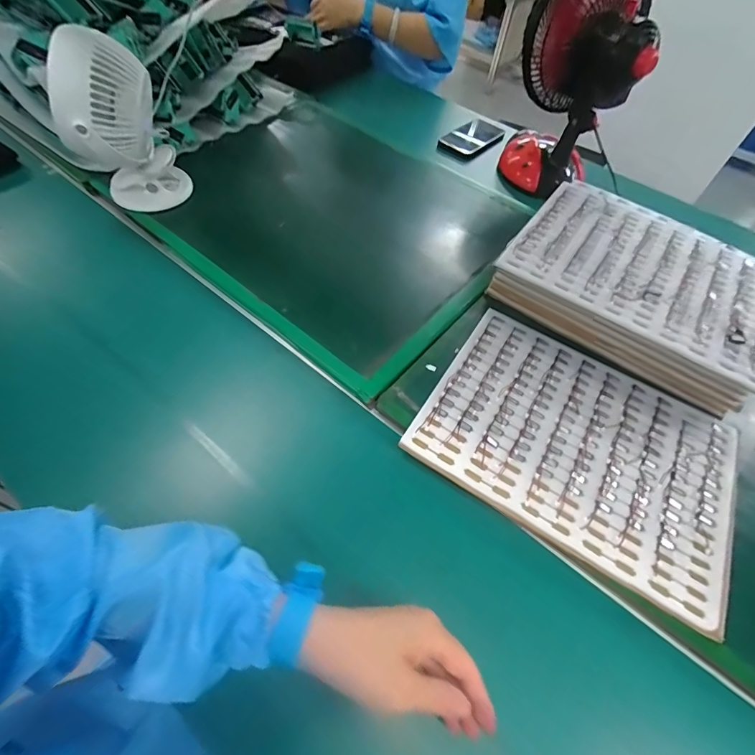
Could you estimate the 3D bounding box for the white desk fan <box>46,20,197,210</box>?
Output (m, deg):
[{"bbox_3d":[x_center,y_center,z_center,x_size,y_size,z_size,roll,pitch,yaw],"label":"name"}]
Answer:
[{"bbox_3d":[-0.330,-0.314,0.530,0.133,0.219,0.113,-22,60,-23],"label":"white desk fan"}]

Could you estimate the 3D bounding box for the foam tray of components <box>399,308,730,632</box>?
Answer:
[{"bbox_3d":[0.223,0.067,0.450,0.321,0.014,0.243,29,60,15],"label":"foam tray of components"}]

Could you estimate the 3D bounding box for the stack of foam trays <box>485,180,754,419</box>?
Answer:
[{"bbox_3d":[0.344,-0.133,0.548,0.326,0.079,0.259,31,55,13],"label":"stack of foam trays"}]

